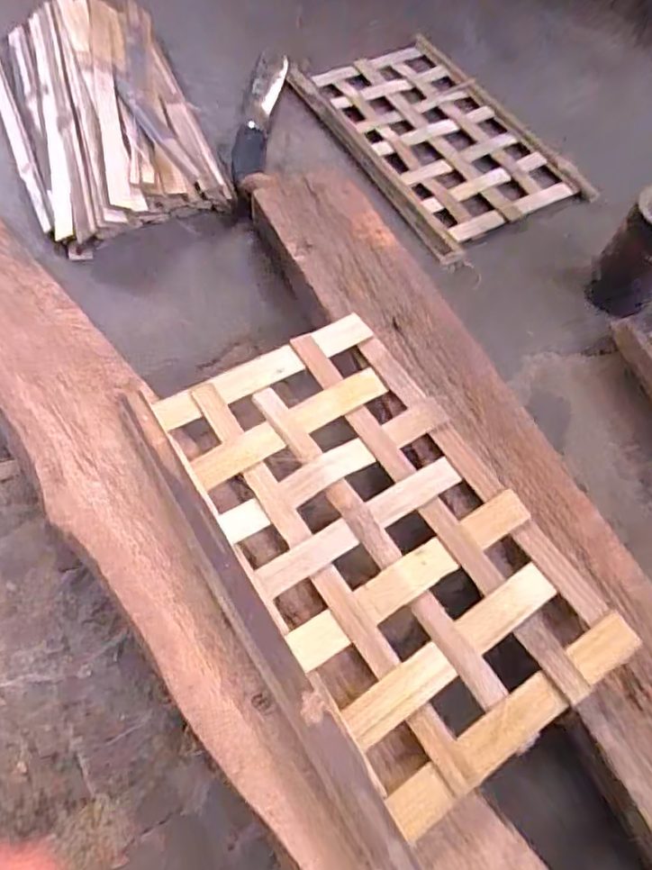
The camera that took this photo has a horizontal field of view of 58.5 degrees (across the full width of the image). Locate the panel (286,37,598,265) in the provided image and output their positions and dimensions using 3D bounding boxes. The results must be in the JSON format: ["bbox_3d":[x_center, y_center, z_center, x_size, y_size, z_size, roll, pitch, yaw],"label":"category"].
[{"bbox_3d":[0.138,-0.378,0.735,0.225,0.026,0.348,-27,67,-15],"label":"panel"}]

